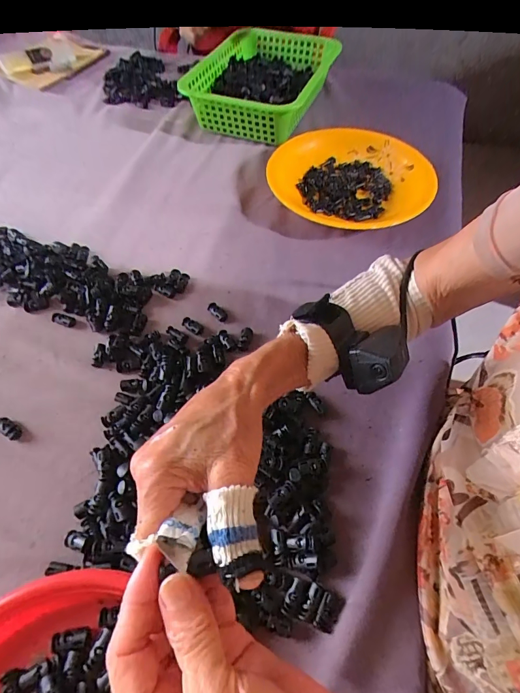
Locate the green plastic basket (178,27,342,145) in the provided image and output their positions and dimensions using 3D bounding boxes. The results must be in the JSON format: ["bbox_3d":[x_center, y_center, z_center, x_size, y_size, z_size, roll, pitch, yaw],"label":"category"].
[{"bbox_3d":[0.014,-0.509,0.729,0.227,0.079,0.339,13,58,8],"label":"green plastic basket"}]

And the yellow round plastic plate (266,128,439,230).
[{"bbox_3d":[0.141,-0.261,0.588,0.246,0.039,0.247,0,57,0],"label":"yellow round plastic plate"}]

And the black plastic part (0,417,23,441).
[{"bbox_3d":[-0.256,0.083,0.383,0.029,0.007,0.015,28,61,16],"label":"black plastic part"}]

